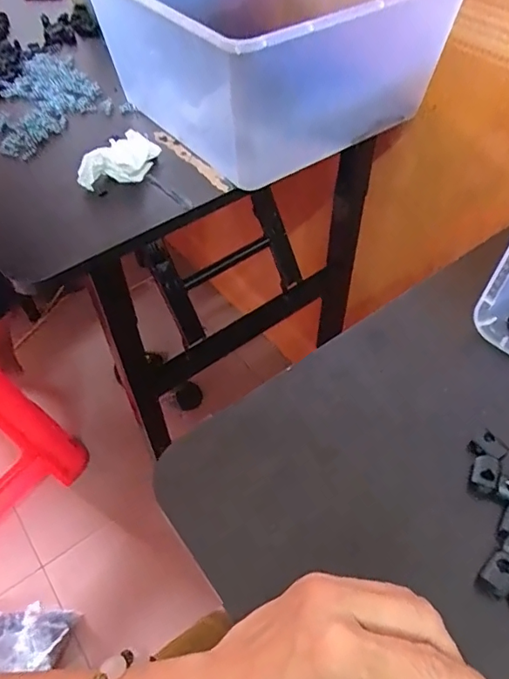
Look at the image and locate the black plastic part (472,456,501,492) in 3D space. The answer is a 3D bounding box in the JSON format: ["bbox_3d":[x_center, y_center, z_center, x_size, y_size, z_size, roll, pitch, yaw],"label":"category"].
[{"bbox_3d":[0.138,0.079,0.305,0.014,0.008,0.021,20,54,17],"label":"black plastic part"}]

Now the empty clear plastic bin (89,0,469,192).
[{"bbox_3d":[0.010,-0.321,0.565,0.299,0.168,0.325,-32,57,-22],"label":"empty clear plastic bin"}]

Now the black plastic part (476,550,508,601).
[{"bbox_3d":[0.130,0.125,0.272,0.015,0.010,0.021,37,61,27],"label":"black plastic part"}]

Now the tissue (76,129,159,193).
[{"bbox_3d":[-0.135,-0.180,0.515,0.048,0.031,0.092,28,57,22],"label":"tissue"}]

